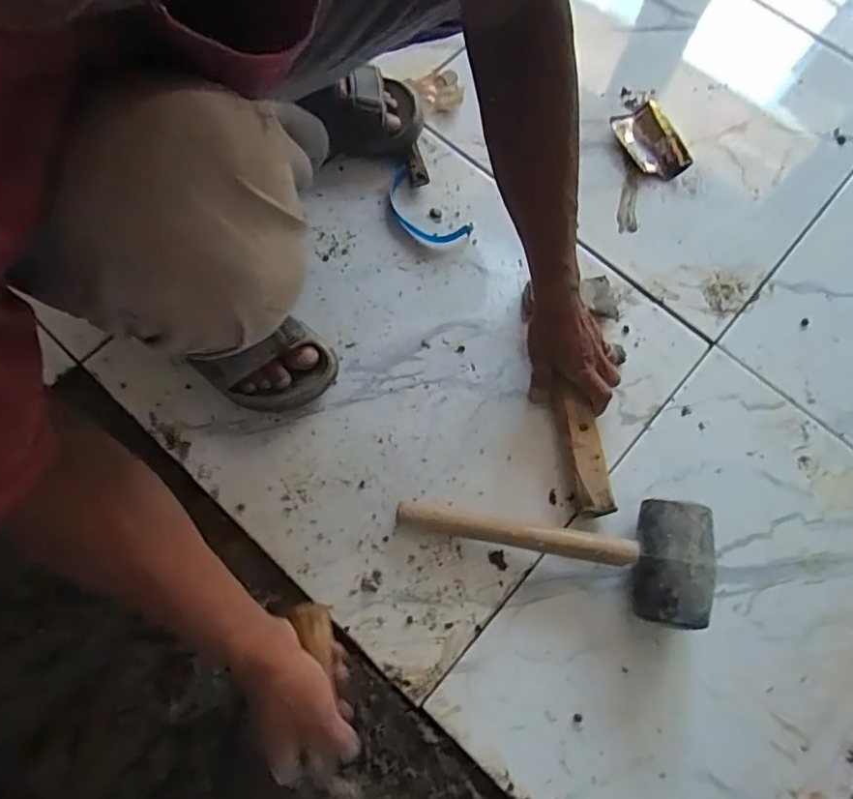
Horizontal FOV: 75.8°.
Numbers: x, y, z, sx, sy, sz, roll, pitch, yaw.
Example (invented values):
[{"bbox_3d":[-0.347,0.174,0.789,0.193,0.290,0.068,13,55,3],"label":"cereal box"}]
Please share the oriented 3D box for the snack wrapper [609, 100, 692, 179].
[{"bbox_3d":[0.285,-0.328,0.697,0.055,0.029,0.109,-25,75,-10],"label":"snack wrapper"}]

